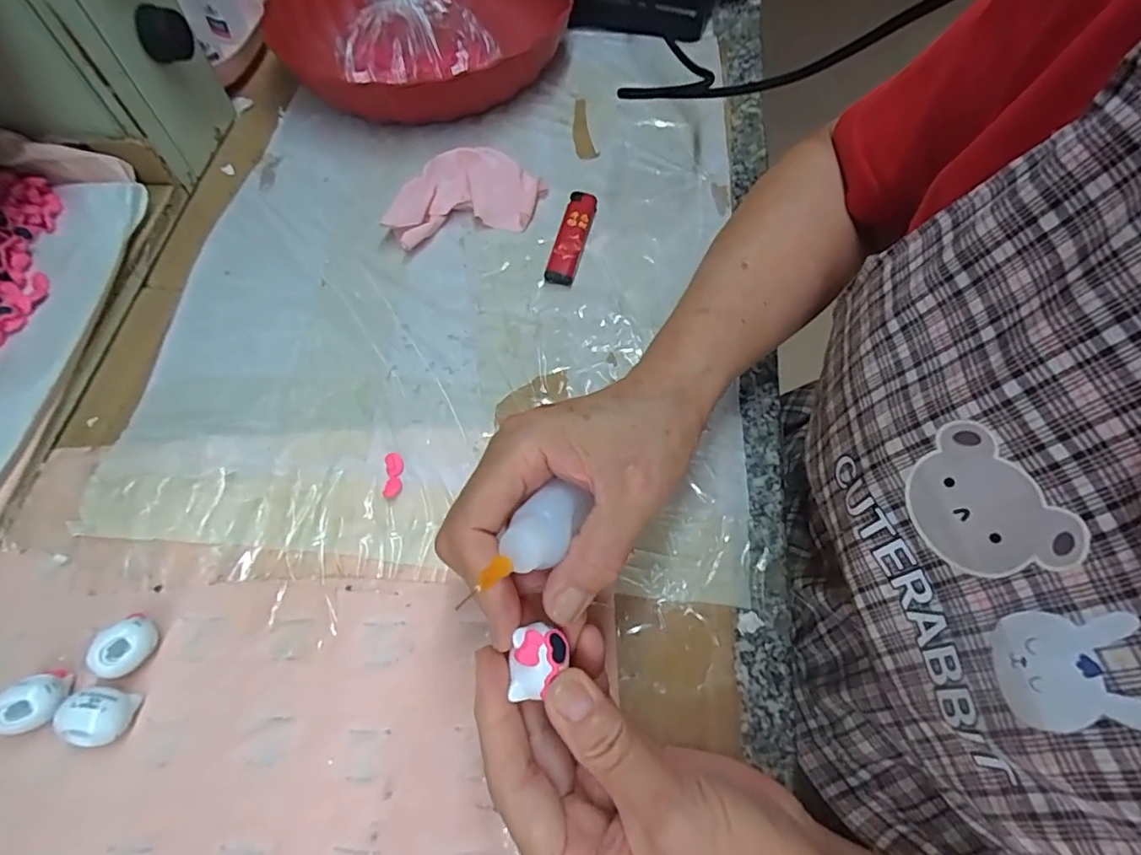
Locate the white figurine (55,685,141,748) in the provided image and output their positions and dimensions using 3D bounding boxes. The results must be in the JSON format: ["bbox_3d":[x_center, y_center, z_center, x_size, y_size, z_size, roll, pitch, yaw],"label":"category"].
[{"bbox_3d":[-0.200,0.123,0.237,0.021,0.020,0.022,0,62,1],"label":"white figurine"}]

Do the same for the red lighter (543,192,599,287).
[{"bbox_3d":[0.001,-0.128,0.372,0.020,0.010,0.077,13,63,8],"label":"red lighter"}]

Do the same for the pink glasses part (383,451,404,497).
[{"bbox_3d":[-0.093,0.025,0.294,0.009,0.007,0.023,-4,62,-1],"label":"pink glasses part"}]

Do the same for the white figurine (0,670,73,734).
[{"bbox_3d":[-0.229,0.119,0.240,0.018,0.023,0.024,20,64,11],"label":"white figurine"}]

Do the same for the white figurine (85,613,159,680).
[{"bbox_3d":[-0.198,0.098,0.250,0.018,0.021,0.026,7,62,5],"label":"white figurine"}]

